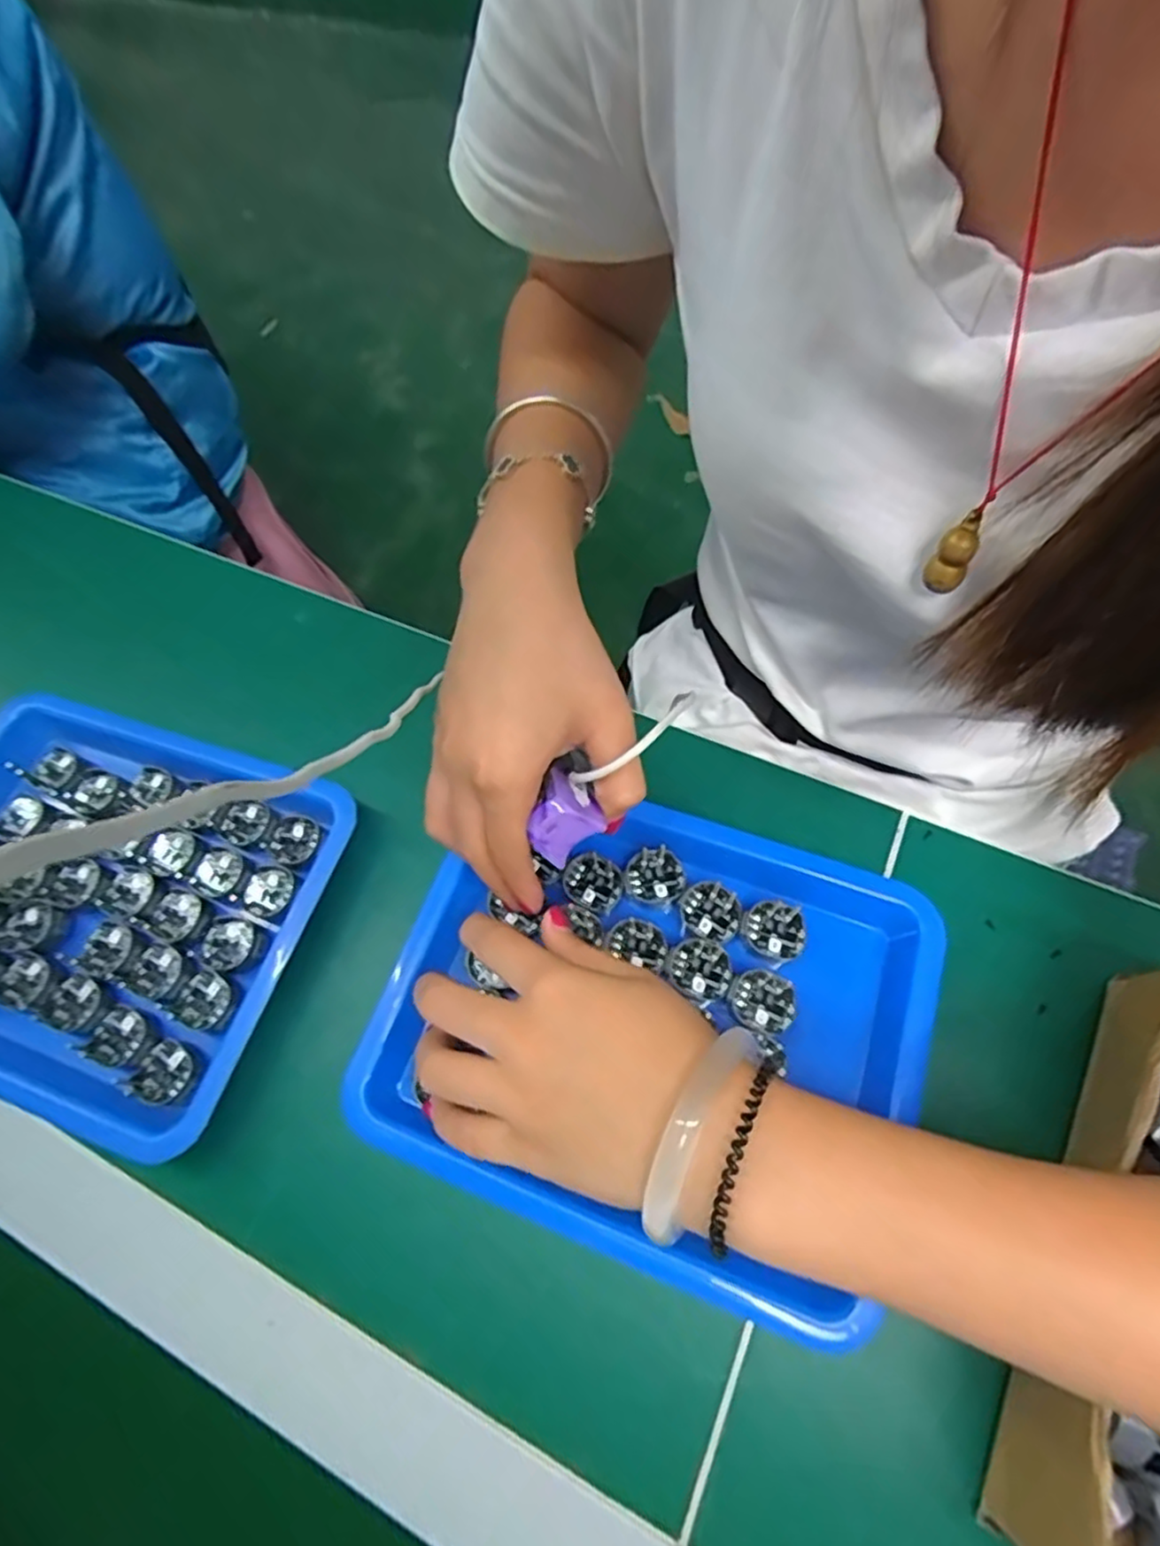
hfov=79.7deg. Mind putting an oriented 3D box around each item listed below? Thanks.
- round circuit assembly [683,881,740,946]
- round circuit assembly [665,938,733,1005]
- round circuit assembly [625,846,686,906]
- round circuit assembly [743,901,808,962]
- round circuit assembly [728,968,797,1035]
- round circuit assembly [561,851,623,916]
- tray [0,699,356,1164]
[{"bbox_3d":[0.061,0.063,0.318,0.027,0.004,0.026,-2,67,4],"label":"round circuit assembly"},{"bbox_3d":[0.054,0.087,0.308,0.025,0.004,0.028,-44,70,-13],"label":"round circuit assembly"},{"bbox_3d":[0.035,0.048,0.326,0.026,0.004,0.027,-2,67,4],"label":"round circuit assembly"},{"bbox_3d":[0.089,0.070,0.313,0.026,0.004,0.026,-2,67,4],"label":"round circuit assembly"},{"bbox_3d":[0.079,0.098,0.301,0.027,0.004,0.026,-2,67,4],"label":"round circuit assembly"},{"bbox_3d":[0.006,0.051,0.328,0.028,0.004,0.025,38,75,18],"label":"round circuit assembly"},{"bbox_3d":[-0.230,0.060,0.335,0.207,0.026,0.170,17,67,9],"label":"tray"}]

